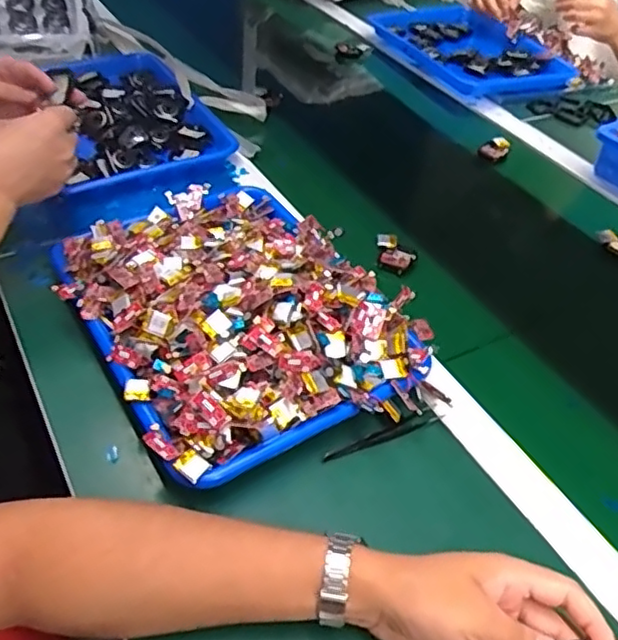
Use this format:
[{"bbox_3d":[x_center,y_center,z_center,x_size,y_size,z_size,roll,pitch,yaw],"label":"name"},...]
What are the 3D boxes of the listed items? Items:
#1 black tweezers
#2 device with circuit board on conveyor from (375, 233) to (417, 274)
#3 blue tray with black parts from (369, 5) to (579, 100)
[{"bbox_3d":[0.064,0.096,0.544,0.114,0.018,0.010,-15,47,-19],"label":"black tweezers"},{"bbox_3d":[0.096,-0.078,0.715,0.046,0.020,0.049,20,46,16],"label":"device with circuit board on conveyor"},{"bbox_3d":[0.288,-0.483,1.140,0.232,0.036,0.357,-20,49,-23],"label":"blue tray with black parts"}]

